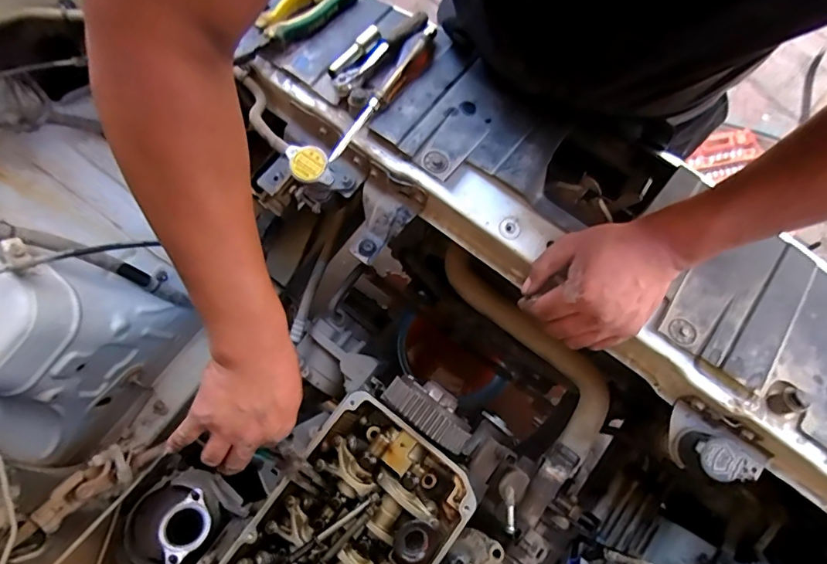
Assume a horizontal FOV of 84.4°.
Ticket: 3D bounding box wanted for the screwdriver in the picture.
[{"bbox_3d":[-0.031,-0.213,0.502,0.030,0.023,0.200,36,80,8],"label":"screwdriver"}]

